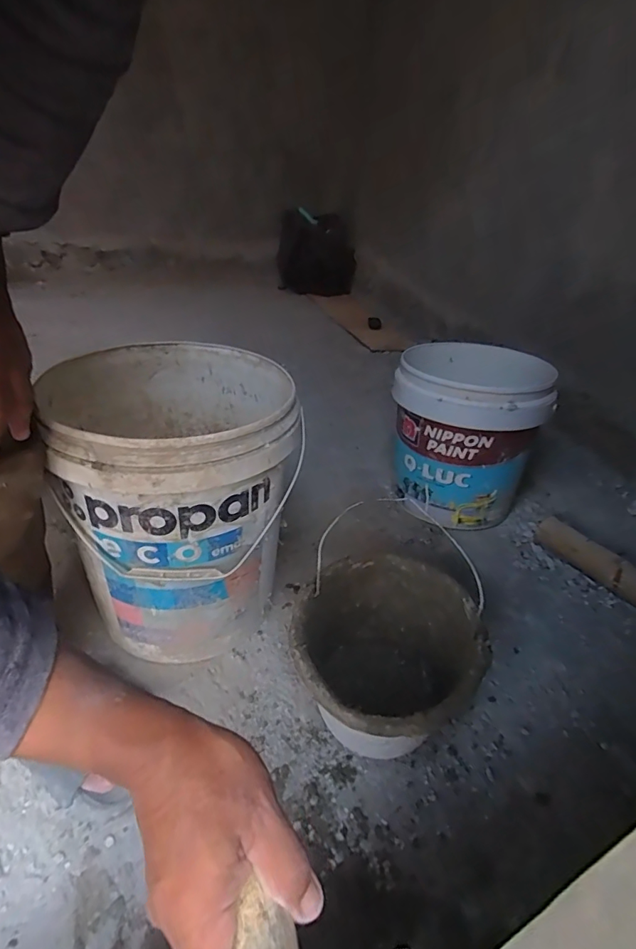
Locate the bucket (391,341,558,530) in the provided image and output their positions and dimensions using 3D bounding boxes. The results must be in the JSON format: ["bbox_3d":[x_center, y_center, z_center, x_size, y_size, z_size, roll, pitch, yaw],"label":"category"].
[{"bbox_3d":[0.281,-0.077,0.937,0.260,0.310,0.267,4,33,-2],"label":"bucket"}]

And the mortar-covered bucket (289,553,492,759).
[{"bbox_3d":[0.078,0.225,0.571,0.208,0.155,0.236,26,38,29],"label":"mortar-covered bucket"}]

